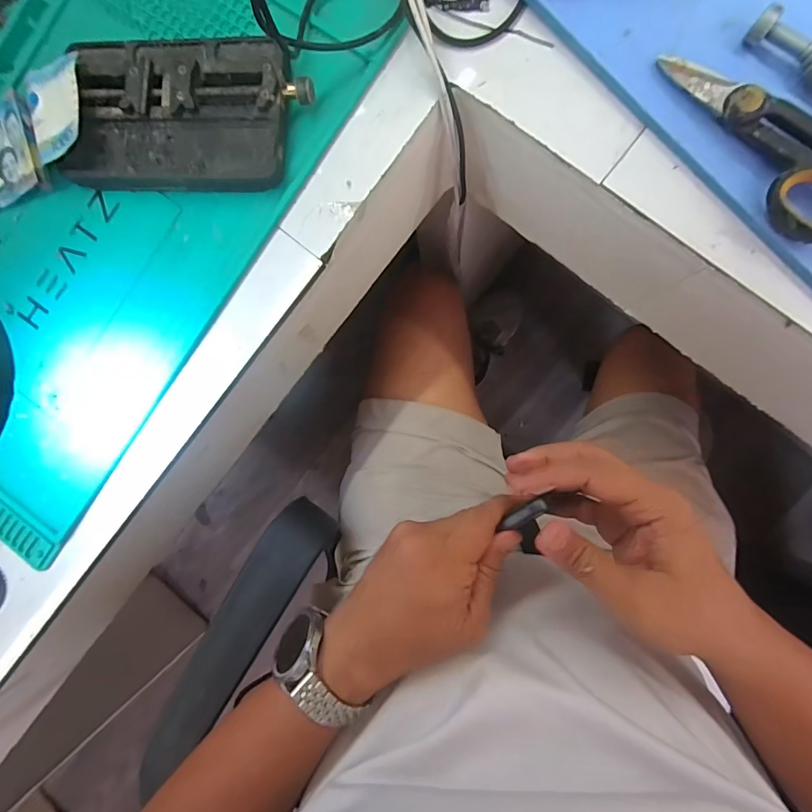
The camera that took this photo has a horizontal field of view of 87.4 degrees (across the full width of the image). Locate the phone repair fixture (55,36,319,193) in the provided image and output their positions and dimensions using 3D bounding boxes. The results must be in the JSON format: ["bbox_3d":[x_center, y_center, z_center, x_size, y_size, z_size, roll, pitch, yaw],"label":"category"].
[{"bbox_3d":[-0.140,-0.186,0.273,0.156,0.023,0.089,3,90,6],"label":"phone repair fixture"}]

